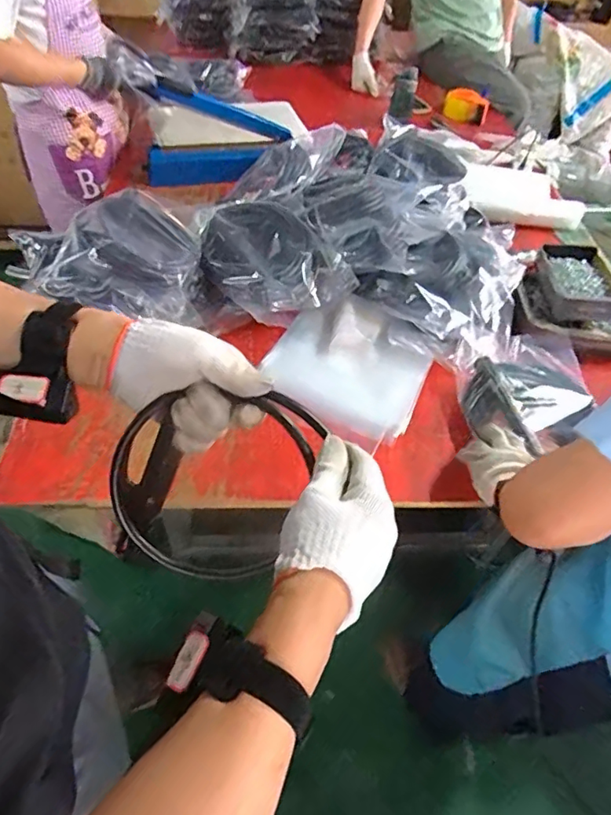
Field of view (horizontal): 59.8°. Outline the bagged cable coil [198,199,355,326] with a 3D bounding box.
[{"bbox_3d":[-0.078,-0.281,1.016,0.224,0.074,0.288,-32,59,-27],"label":"bagged cable coil"}]

